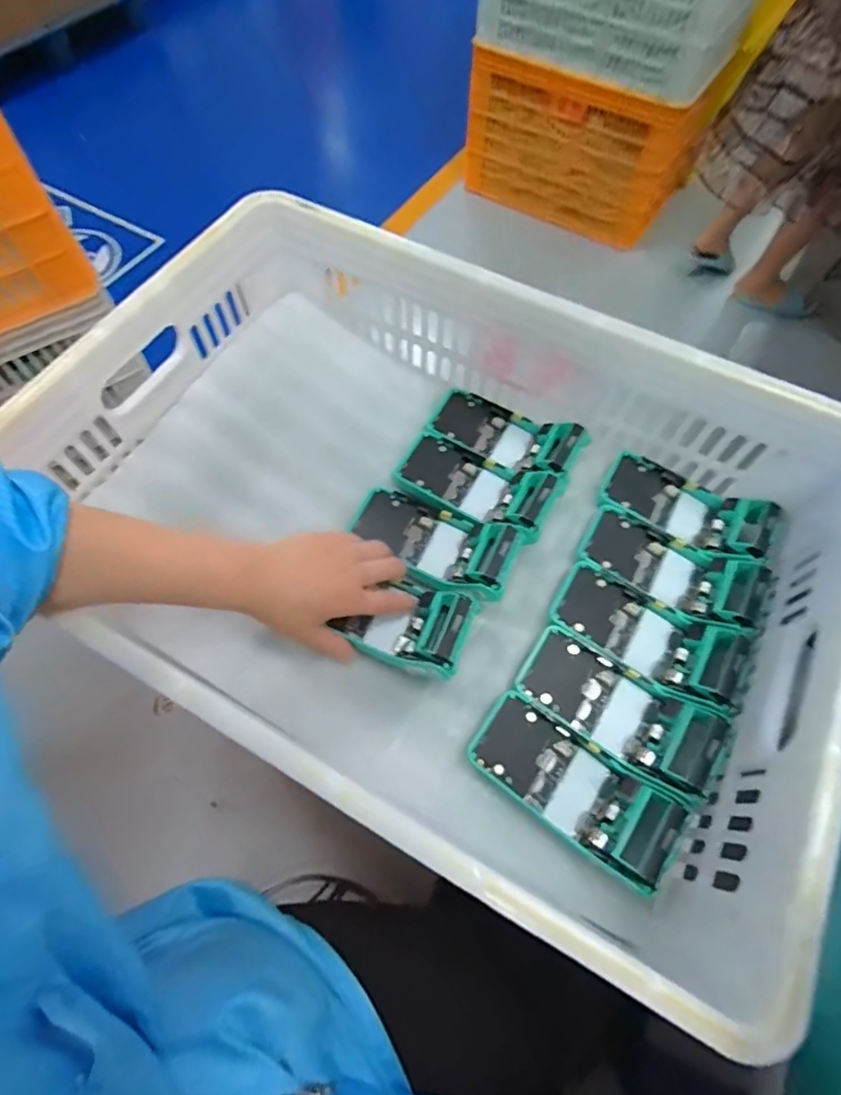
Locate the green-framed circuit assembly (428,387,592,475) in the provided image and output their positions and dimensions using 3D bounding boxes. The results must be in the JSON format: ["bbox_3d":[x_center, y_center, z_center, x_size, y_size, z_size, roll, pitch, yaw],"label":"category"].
[{"bbox_3d":[0.096,-0.130,0.599,0.166,0.042,0.072,27,66,12],"label":"green-framed circuit assembly"}]

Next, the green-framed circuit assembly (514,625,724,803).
[{"bbox_3d":[0.171,0.139,0.463,0.168,0.048,0.075,32,67,14],"label":"green-framed circuit assembly"}]

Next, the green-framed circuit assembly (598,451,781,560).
[{"bbox_3d":[0.275,-0.045,0.549,0.161,0.033,0.076,29,67,13],"label":"green-framed circuit assembly"}]

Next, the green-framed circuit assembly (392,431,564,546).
[{"bbox_3d":[0.060,-0.071,0.573,0.169,0.050,0.090,30,67,13],"label":"green-framed circuit assembly"}]

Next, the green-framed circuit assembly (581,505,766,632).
[{"bbox_3d":[0.244,0.019,0.526,0.166,0.048,0.079,30,67,13],"label":"green-framed circuit assembly"}]

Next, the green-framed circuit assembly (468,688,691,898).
[{"bbox_3d":[0.127,0.196,0.441,0.171,0.049,0.076,34,68,15],"label":"green-framed circuit assembly"}]

